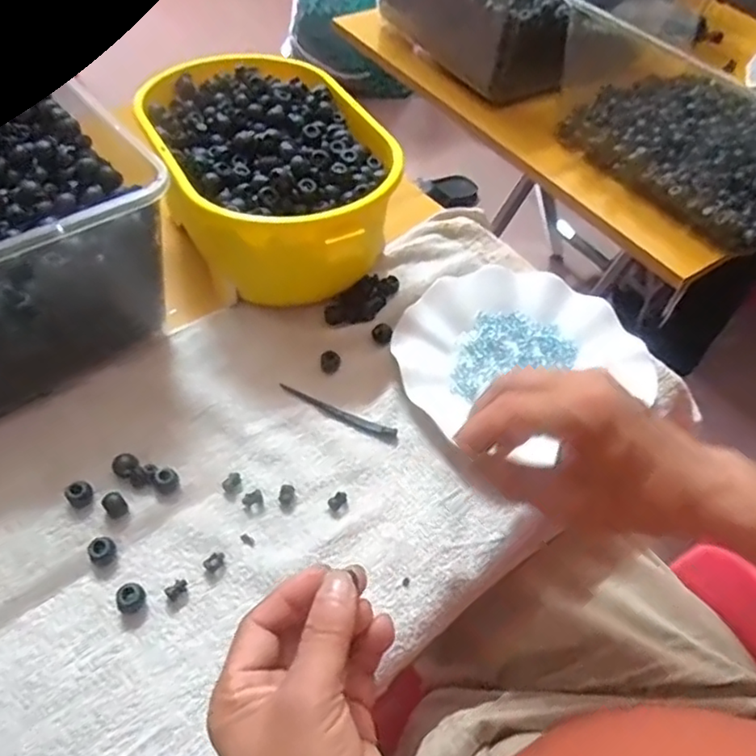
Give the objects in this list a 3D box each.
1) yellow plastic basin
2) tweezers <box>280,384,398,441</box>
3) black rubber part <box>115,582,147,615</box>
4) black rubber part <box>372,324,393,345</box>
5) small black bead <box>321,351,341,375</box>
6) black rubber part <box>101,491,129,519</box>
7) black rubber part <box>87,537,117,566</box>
[{"bbox_3d":[-0.087,-0.153,0.512,0.166,0.102,0.243,-22,57,-21],"label":"yellow plastic basin"},{"bbox_3d":[-0.029,0.025,0.440,0.088,0.004,0.010,21,53,11],"label":"tweezers"},{"bbox_3d":[-0.139,0.124,0.352,0.015,0.011,0.013,-36,63,-29],"label":"black rubber part"},{"bbox_3d":[0.003,-0.035,0.484,0.015,0.006,0.015,9,51,2],"label":"black rubber part"},{"bbox_3d":[-0.036,-0.012,0.465,0.014,0.008,0.017,13,52,5],"label":"small black bead"},{"bbox_3d":[-0.162,0.077,0.385,0.012,0.011,0.015,-27,59,-24],"label":"black rubber part"},{"bbox_3d":[-0.161,0.101,0.366,0.014,0.009,0.015,3,52,-3],"label":"black rubber part"}]

